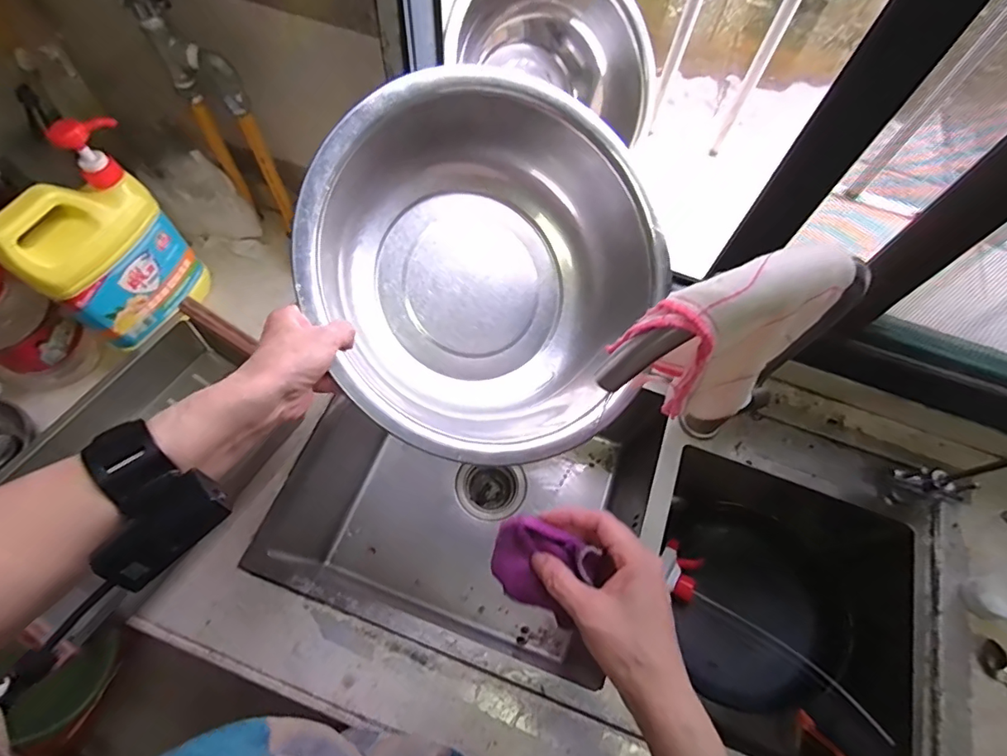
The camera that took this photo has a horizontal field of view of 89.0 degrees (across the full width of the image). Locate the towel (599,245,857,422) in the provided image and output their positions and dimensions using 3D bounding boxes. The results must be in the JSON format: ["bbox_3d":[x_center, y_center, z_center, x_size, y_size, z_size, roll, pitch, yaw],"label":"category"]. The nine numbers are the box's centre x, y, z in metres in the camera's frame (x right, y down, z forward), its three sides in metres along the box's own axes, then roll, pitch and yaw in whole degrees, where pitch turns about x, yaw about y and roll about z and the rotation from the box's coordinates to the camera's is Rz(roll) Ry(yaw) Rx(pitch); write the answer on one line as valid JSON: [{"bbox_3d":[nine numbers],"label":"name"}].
[{"bbox_3d":[0.150,-0.022,0.354,0.127,0.134,0.053,-5,65,-5],"label":"towel"}]

